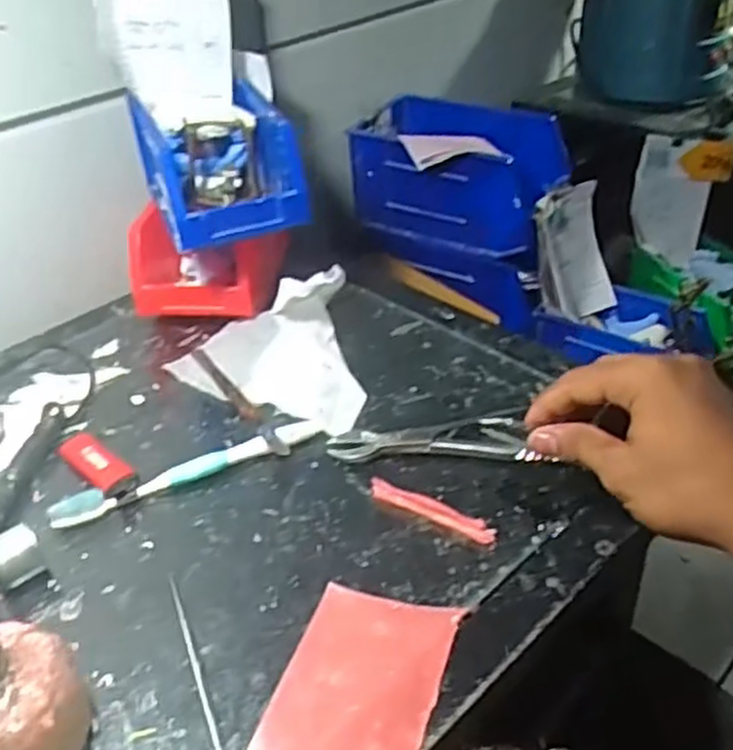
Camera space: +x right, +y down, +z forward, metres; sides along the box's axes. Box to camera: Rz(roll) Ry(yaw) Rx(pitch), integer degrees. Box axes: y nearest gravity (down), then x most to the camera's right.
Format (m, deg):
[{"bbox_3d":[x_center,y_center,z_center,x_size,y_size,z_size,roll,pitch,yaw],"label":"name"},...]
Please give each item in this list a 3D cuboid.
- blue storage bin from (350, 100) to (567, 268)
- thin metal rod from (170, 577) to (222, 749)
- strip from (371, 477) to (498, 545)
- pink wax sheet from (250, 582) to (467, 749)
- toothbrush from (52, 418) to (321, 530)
[{"bbox_3d":[0.103,-0.218,0.873,0.223,0.119,0.149,19,43,27],"label":"blue storage bin"},{"bbox_3d":[-0.083,0.162,0.394,0.007,0.005,0.158,-17,39,-17],"label":"thin metal rod"},{"bbox_3d":[0.040,0.085,0.484,0.085,0.006,0.012,19,43,27],"label":"strip"},{"bbox_3d":[-0.006,0.162,0.388,0.077,0.005,0.121,10,39,17],"label":"pink wax sheet"},{"bbox_3d":[-0.115,0.061,0.519,0.185,0.018,0.014,-18,40,-18],"label":"toothbrush"}]

